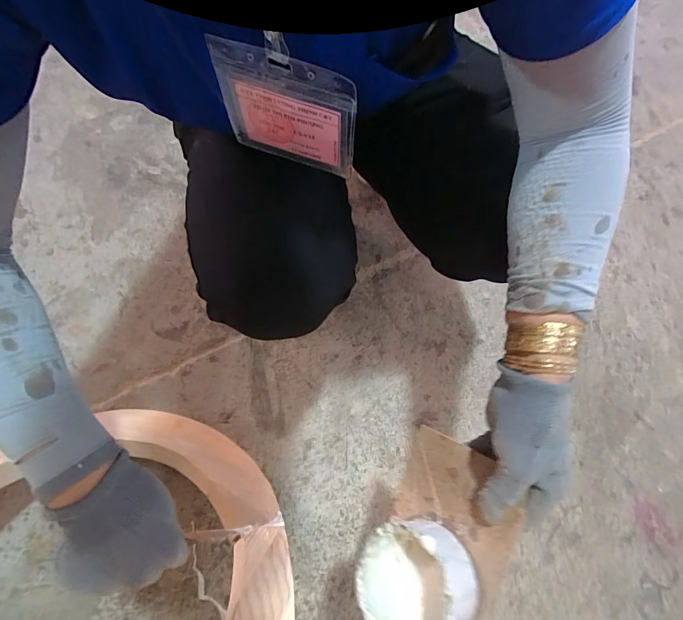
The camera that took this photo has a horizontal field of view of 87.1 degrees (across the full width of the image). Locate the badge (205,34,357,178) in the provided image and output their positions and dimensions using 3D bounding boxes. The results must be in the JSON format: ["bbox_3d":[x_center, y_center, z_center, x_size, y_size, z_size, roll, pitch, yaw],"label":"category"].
[{"bbox_3d":[-0.039,-0.139,0.253,0.101,0.081,0.008,20,70,7],"label":"badge"}]

